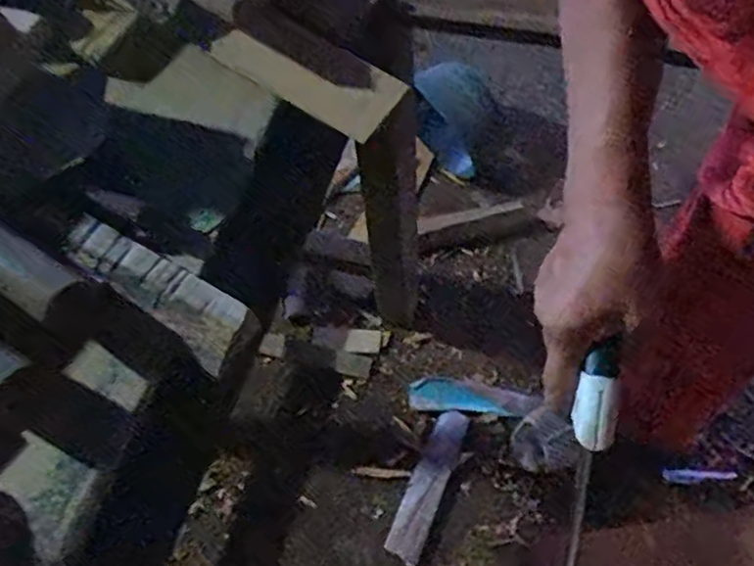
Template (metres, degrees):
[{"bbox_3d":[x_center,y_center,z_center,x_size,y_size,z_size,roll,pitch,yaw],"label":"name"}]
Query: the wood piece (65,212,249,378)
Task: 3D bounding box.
[{"bbox_3d":[-0.127,0.000,0.366,0.122,0.015,0.036,32,67,21],"label":"wood piece"}]

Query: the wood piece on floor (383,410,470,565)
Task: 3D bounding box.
[{"bbox_3d":[0.079,0.300,0.974,0.054,0.016,0.230,22,66,14],"label":"wood piece on floor"}]

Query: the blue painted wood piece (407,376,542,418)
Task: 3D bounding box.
[{"bbox_3d":[0.153,0.182,1.034,0.201,0.011,0.058,3,47,10],"label":"blue painted wood piece"}]

